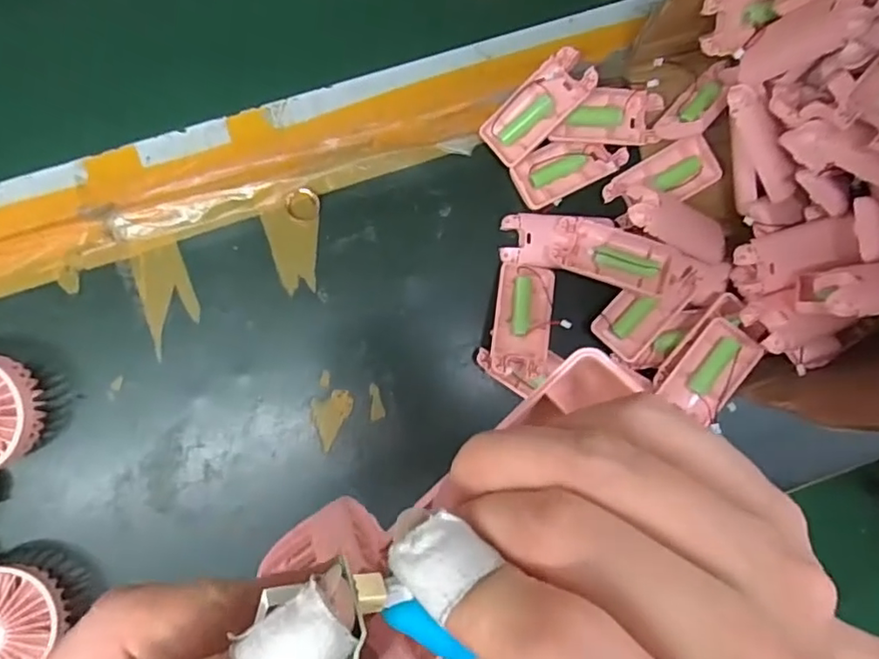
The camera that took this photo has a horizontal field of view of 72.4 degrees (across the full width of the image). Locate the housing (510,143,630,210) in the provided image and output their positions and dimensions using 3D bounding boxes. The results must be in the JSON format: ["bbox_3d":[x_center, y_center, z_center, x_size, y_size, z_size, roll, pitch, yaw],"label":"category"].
[{"bbox_3d":[0.108,-0.139,0.506,0.092,0.021,0.044,-27,93,-5],"label":"housing"}]

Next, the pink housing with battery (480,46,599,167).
[{"bbox_3d":[0.077,-0.178,0.479,0.044,0.018,0.095,45,107,-7],"label":"pink housing with battery"}]

